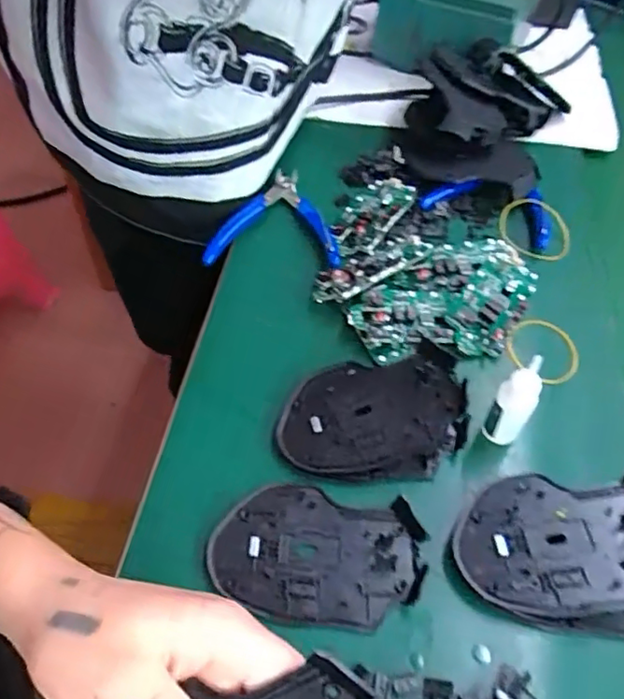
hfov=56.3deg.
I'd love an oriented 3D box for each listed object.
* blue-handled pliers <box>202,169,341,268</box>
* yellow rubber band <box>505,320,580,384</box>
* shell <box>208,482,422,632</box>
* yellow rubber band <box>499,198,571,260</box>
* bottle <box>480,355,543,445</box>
[{"bbox_3d":[-0.027,-0.109,0.488,0.108,0.023,0.108,8,54,2],"label":"blue-handled pliers"},{"bbox_3d":[0.165,-0.001,0.415,0.051,0.007,0.046,38,69,18],"label":"yellow rubber band"},{"bbox_3d":[0.002,0.111,0.319,0.112,0.015,0.071,11,54,5],"label":"shell"},{"bbox_3d":[0.185,-0.101,0.479,0.060,0.011,0.064,19,55,10],"label":"yellow rubber band"},{"bbox_3d":[0.118,0.032,0.341,0.022,0.072,0.016,30,58,18],"label":"bottle"}]

